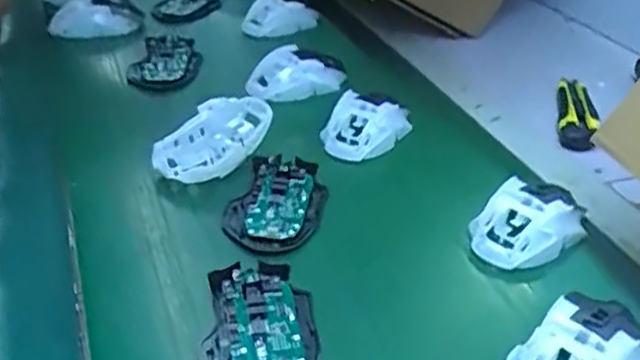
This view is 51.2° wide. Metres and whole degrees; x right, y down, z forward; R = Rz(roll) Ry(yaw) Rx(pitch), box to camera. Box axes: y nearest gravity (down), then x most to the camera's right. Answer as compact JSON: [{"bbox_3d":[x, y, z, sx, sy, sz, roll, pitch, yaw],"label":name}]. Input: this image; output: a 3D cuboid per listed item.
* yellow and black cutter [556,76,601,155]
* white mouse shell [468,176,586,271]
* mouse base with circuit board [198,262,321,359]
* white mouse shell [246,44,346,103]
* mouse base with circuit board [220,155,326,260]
[{"bbox_3d":[0.269,-0.068,0.703,0.039,0.030,0.142,10,31,13],"label":"yellow and black cutter"},{"bbox_3d":[0.168,0.031,0.527,0.105,0.040,0.059,-22,38,-35],"label":"white mouse shell"},{"bbox_3d":[-0.038,0.097,0.435,0.073,0.024,0.115,1,30,-2],"label":"mouse base with circuit board"},{"bbox_3d":[-0.024,-0.117,0.721,0.100,0.040,0.062,-12,33,-23],"label":"white mouse shell"},{"bbox_3d":[-0.036,0.015,0.546,0.078,0.021,0.117,4,30,4],"label":"mouse base with circuit board"}]

